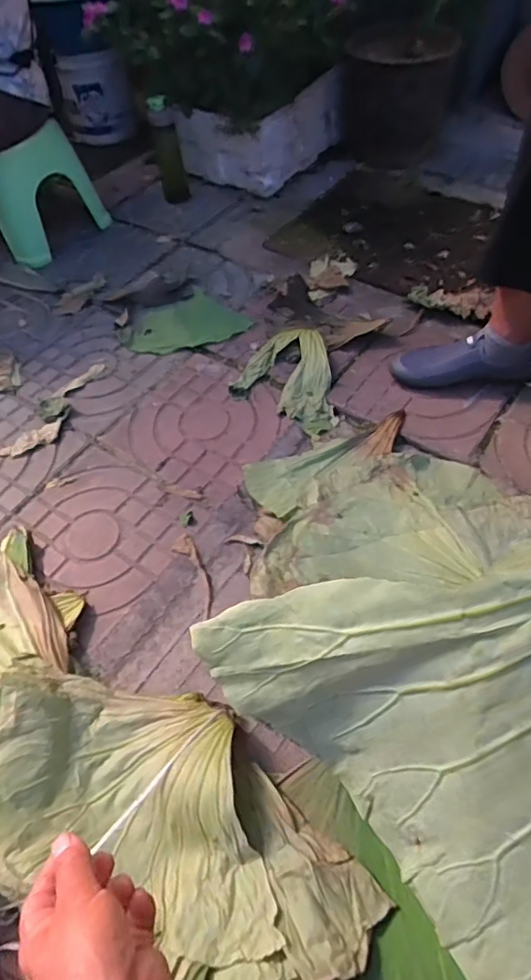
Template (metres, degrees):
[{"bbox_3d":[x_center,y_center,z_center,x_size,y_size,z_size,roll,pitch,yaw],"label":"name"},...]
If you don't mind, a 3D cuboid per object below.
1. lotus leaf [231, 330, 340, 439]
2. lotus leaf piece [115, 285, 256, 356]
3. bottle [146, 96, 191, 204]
[{"bbox_3d":[0.036,-0.230,1.127,0.198,0.043,0.266,-1,56,3],"label":"lotus leaf"},{"bbox_3d":[-0.189,-0.366,1.251,0.249,0.017,0.195,-32,60,-17],"label":"lotus leaf piece"},{"bbox_3d":[-0.256,-0.895,1.493,0.073,0.245,0.074,-9,56,-3],"label":"bottle"}]

